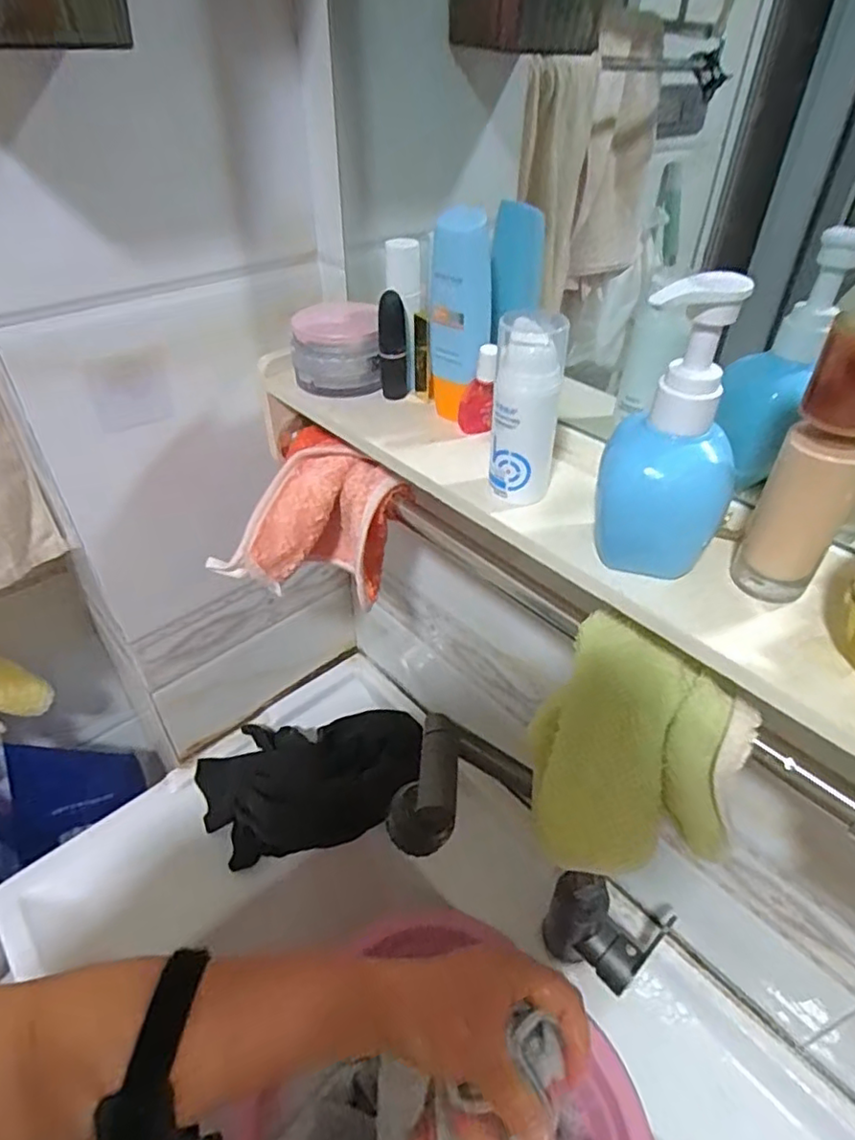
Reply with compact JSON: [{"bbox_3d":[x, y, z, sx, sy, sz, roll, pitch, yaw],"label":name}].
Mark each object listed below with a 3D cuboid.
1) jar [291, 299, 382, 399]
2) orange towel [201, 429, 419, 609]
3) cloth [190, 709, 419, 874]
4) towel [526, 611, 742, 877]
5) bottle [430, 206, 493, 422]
[{"bbox_3d":[-0.072,-0.177,0.491,0.065,0.055,0.076,-4,40,-5],"label":"jar"},{"bbox_3d":[-0.085,-0.033,0.515,0.139,0.120,0.121,10,41,11],"label":"orange towel"},{"bbox_3d":[-0.130,0.232,0.721,0.240,0.079,0.154,-11,41,-13],"label":"cloth"},{"bbox_3d":[0.116,0.125,0.380,0.130,0.180,0.051,32,49,32],"label":"towel"},{"bbox_3d":[0.021,-0.160,0.399,0.034,0.124,0.031,-5,40,-6],"label":"bottle"}]

